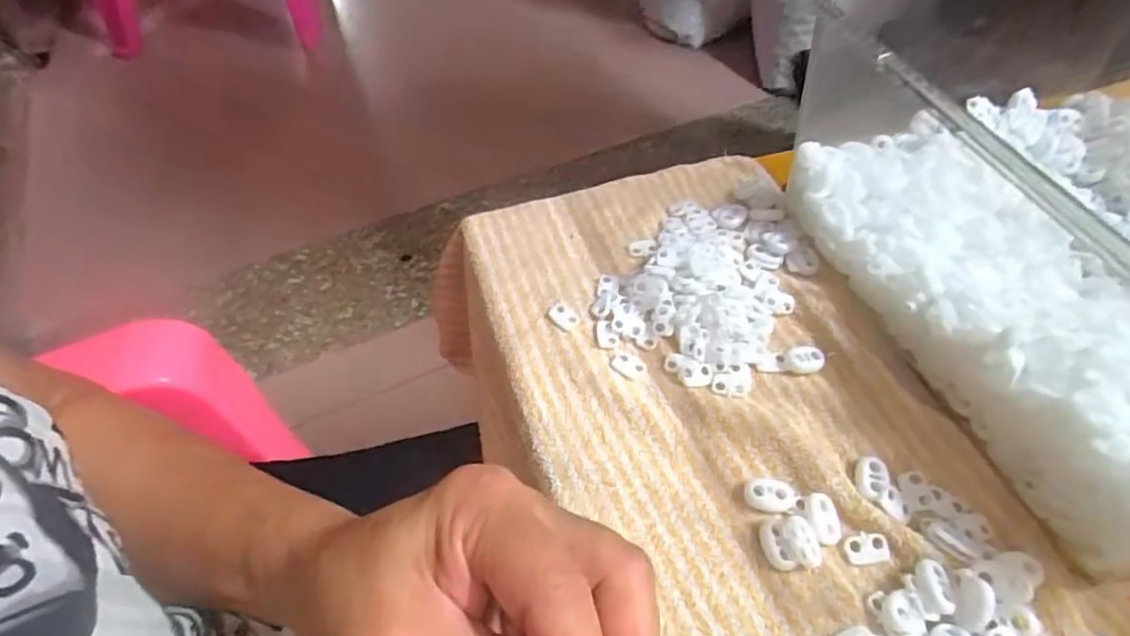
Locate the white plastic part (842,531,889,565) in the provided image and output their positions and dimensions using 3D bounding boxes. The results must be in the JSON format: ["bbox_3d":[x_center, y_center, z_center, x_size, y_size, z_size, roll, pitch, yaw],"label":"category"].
[{"bbox_3d":[0.137,0.105,0.276,0.019,0.005,0.012,-3,56,-4],"label":"white plastic part"}]

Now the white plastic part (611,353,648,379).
[{"bbox_3d":[0.035,0.026,0.335,0.018,0.004,0.012,35,62,19],"label":"white plastic part"}]

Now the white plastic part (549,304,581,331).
[{"bbox_3d":[-0.001,-0.001,0.356,0.020,0.004,0.012,35,62,19],"label":"white plastic part"}]

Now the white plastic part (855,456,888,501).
[{"bbox_3d":[0.148,0.077,0.293,0.014,0.004,0.022,13,57,7],"label":"white plastic part"}]

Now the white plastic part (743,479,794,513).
[{"bbox_3d":[0.097,0.084,0.289,0.022,0.004,0.015,6,56,1],"label":"white plastic part"}]

